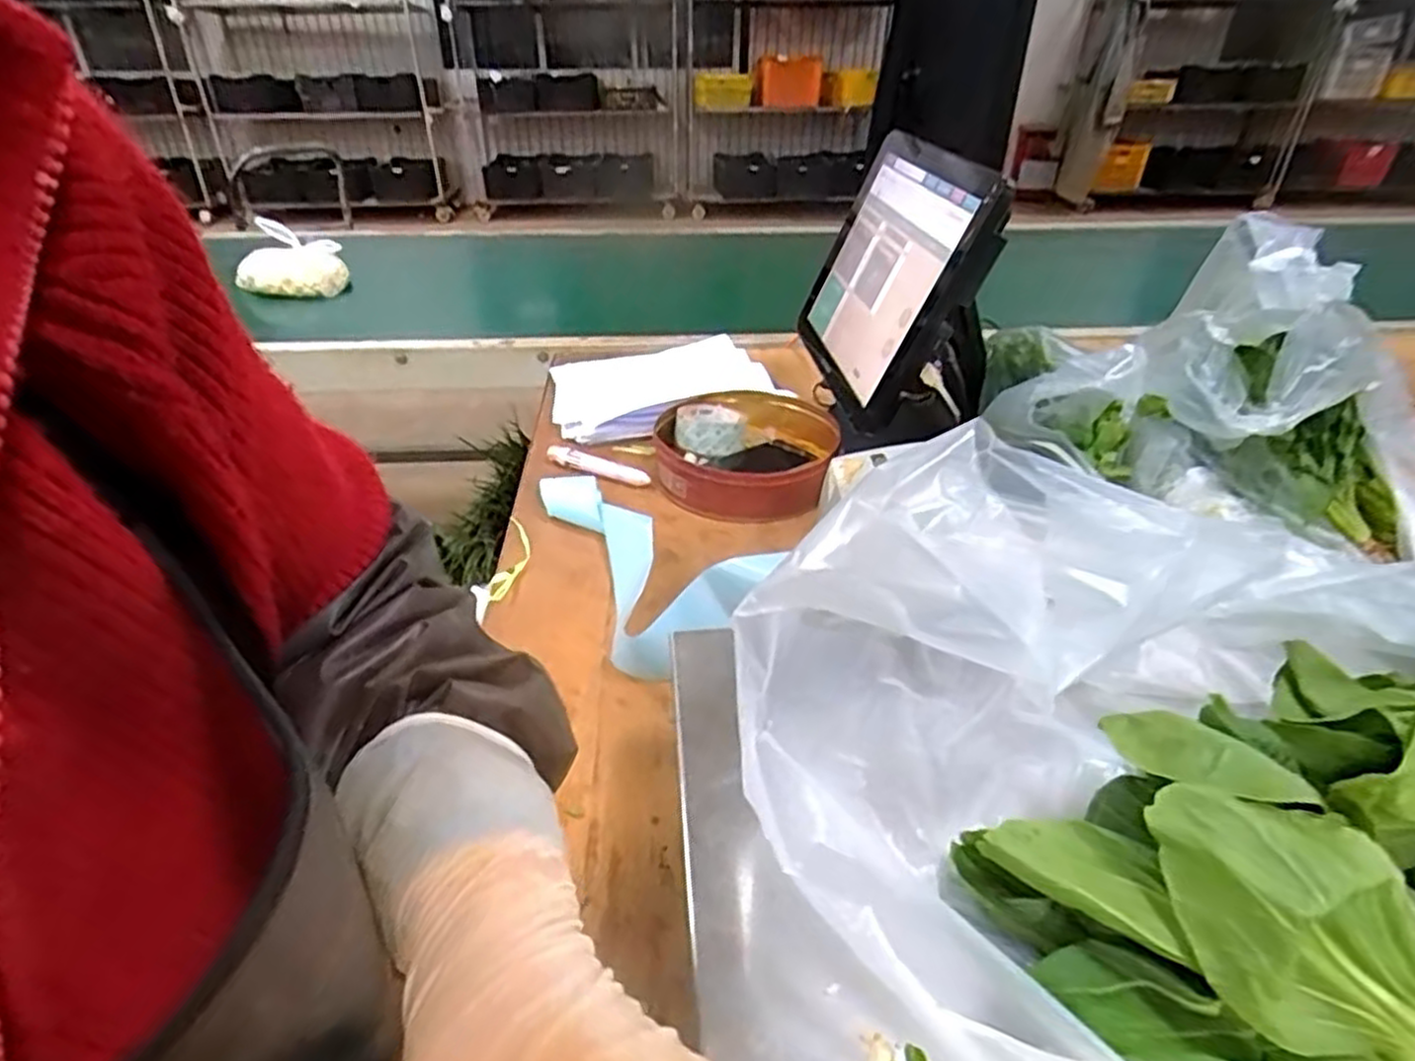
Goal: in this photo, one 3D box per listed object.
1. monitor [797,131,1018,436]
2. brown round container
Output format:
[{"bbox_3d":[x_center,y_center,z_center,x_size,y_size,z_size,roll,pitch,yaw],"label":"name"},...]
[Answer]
[{"bbox_3d":[0.213,-0.322,0.951,0.041,0.284,0.368,14,31,-20],"label":"monitor"},{"bbox_3d":[0.044,-0.096,1.005,0.226,0.084,0.235,0,34,0],"label":"brown round container"}]

